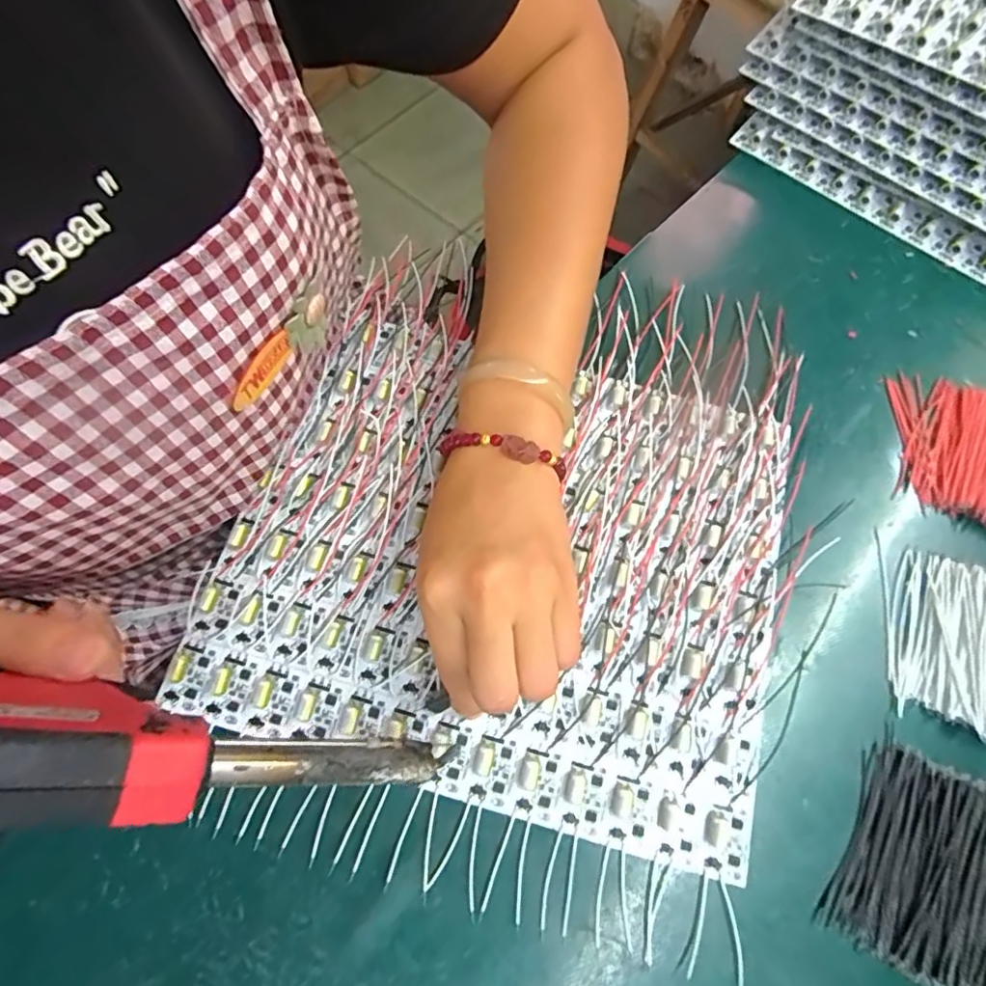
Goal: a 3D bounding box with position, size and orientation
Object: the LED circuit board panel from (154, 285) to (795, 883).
[{"bbox_3d":[0.009,0.029,0.305,0.289,0.015,0.249,13,70,5],"label":"LED circuit board panel"}]

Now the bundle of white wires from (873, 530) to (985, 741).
[{"bbox_3d":[0.256,0.083,0.285,0.108,0.016,0.090,20,71,7],"label":"bundle of white wires"}]

